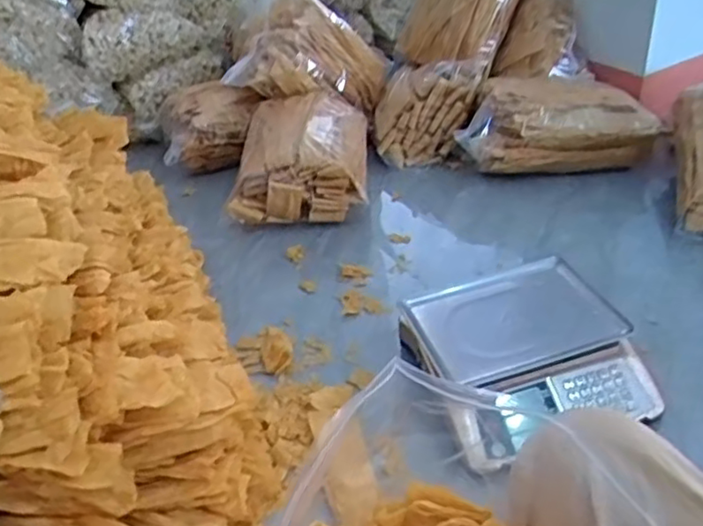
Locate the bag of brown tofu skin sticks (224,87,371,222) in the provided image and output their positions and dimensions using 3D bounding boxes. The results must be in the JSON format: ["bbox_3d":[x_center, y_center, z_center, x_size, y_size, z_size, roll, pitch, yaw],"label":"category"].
[{"bbox_3d":[-0.125,-0.275,1.676,0.331,0.195,0.401,-4,35,4],"label":"bag of brown tofu skin sticks"}]

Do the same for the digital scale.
[{"bbox_3d":[0.288,0.150,1.073,0.341,0.103,0.332,-15,36,-11],"label":"digital scale"}]

